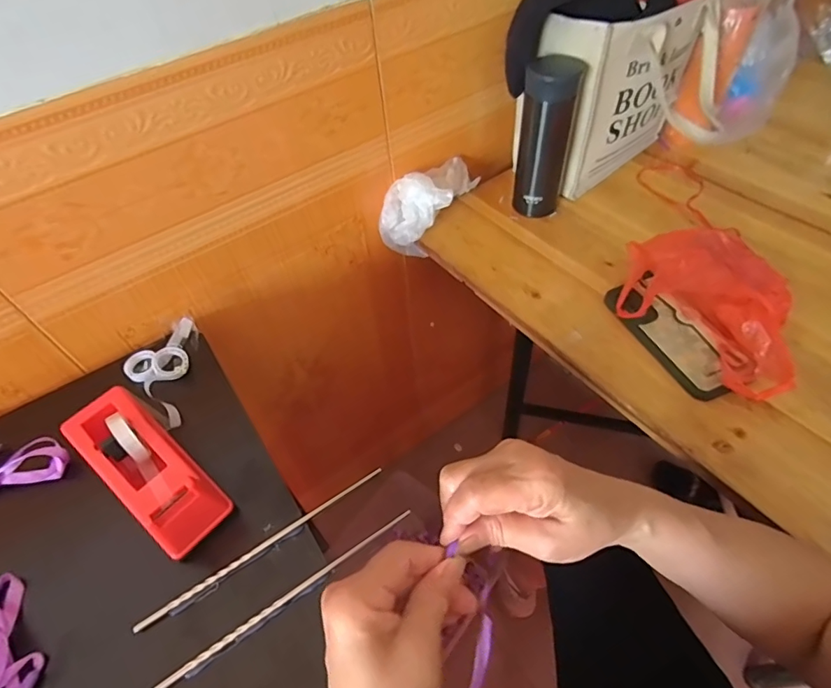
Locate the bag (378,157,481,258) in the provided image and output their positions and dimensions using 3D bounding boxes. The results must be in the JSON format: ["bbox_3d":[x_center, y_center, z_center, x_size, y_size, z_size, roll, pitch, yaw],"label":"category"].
[{"bbox_3d":[0.019,-0.199,0.702,0.097,0.122,0.163,20,57,20],"label":"bag"}]

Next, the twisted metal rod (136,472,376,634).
[{"bbox_3d":[-0.125,0.169,0.410,0.223,0.004,0.007,-31,56,-17],"label":"twisted metal rod"}]

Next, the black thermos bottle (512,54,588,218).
[{"bbox_3d":[0.170,-0.268,0.633,0.065,0.188,0.070,12,54,14],"label":"black thermos bottle"}]

